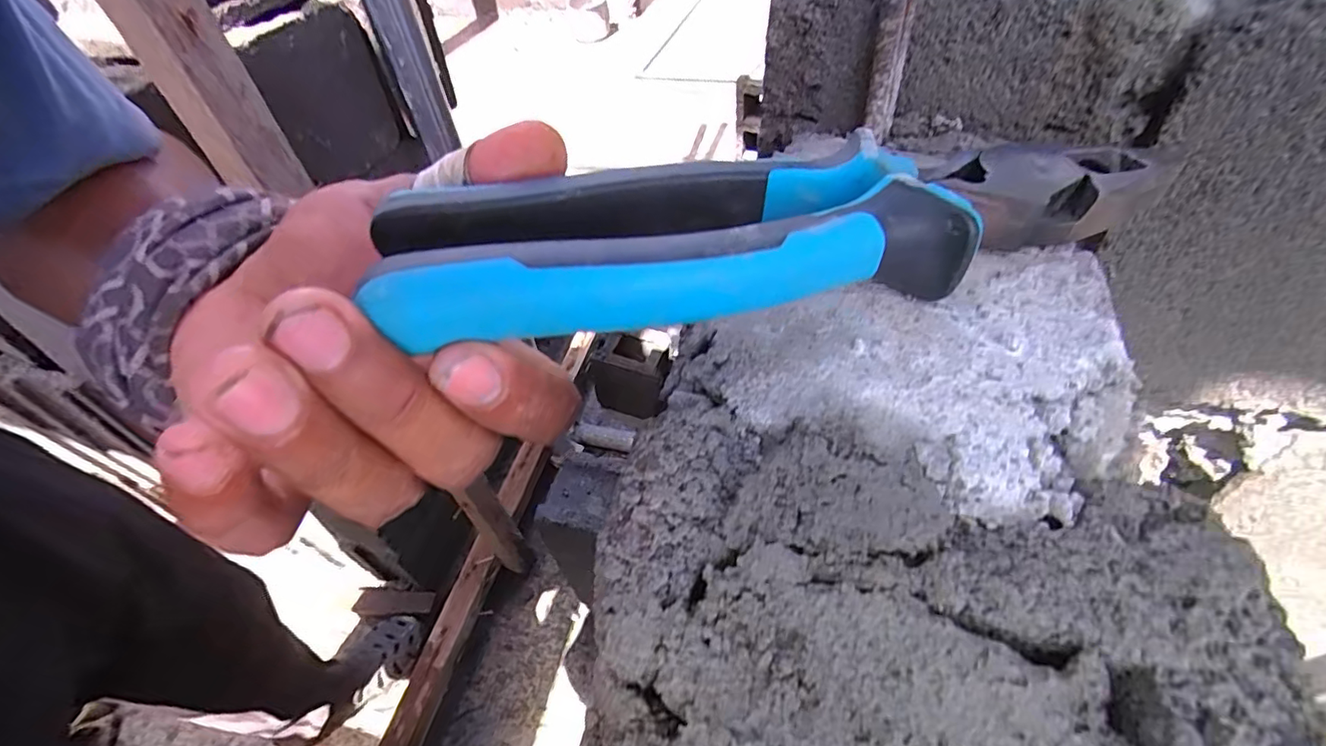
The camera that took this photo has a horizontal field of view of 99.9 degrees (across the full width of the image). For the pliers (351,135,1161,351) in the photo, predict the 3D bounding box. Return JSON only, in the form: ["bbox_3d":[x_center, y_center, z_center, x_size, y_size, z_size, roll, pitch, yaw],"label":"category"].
[{"bbox_3d":[0.036,-0.036,0.147,0.200,0.033,0.049,-10,48,-13],"label":"pliers"}]

